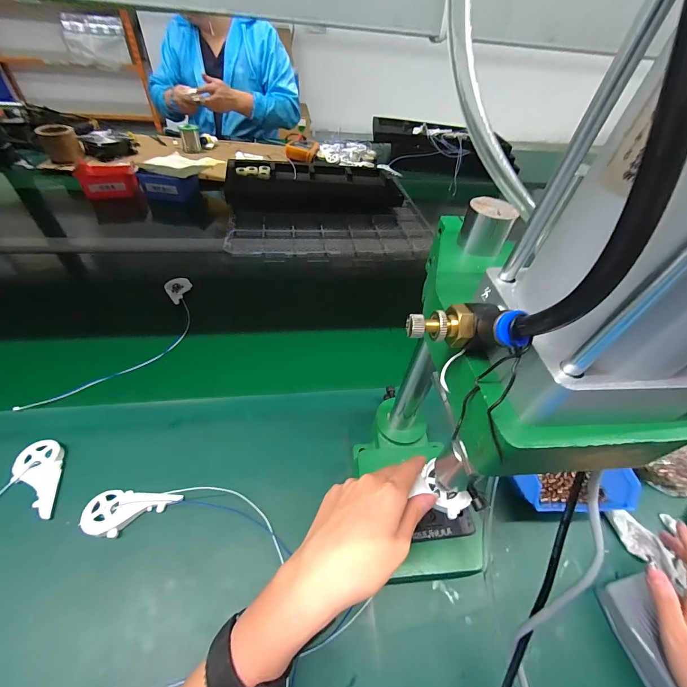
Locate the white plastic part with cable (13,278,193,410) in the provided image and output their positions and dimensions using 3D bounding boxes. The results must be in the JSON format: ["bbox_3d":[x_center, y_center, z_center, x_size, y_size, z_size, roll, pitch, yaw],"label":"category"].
[{"bbox_3d":[-0.333,-0.001,0.522,0.099,0.035,0.315,17,48,10],"label":"white plastic part with cable"}]

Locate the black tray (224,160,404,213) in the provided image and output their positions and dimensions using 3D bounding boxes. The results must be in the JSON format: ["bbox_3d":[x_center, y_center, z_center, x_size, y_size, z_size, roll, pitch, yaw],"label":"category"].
[{"bbox_3d":[-0.085,-0.459,0.947,0.492,0.082,0.188,-6,48,-12],"label":"black tray"}]

